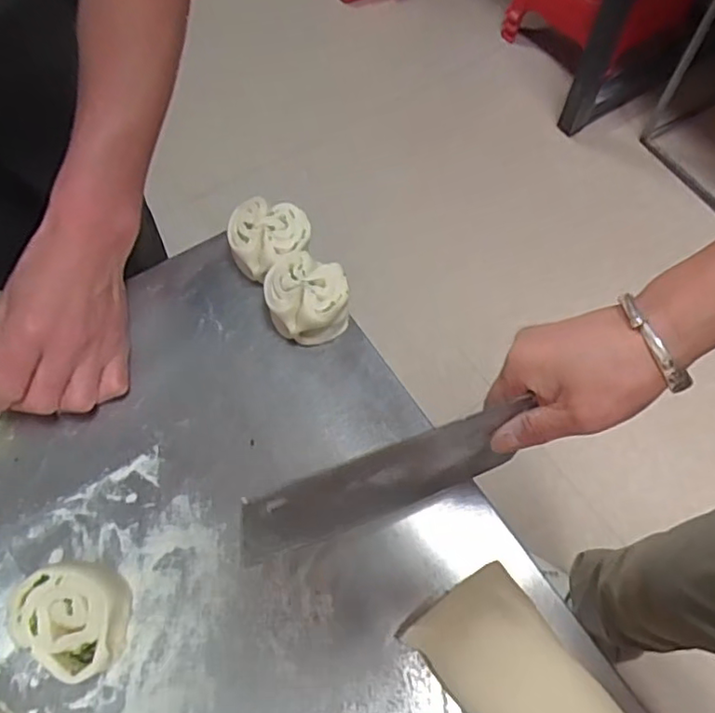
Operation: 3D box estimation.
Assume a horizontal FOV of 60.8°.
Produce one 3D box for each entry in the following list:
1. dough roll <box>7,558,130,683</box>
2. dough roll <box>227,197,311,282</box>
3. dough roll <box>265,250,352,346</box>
[{"bbox_3d":[-0.171,0.159,0.371,0.059,0.043,0.061,0,64,0],"label":"dough roll"},{"bbox_3d":[-0.070,-0.093,0.494,0.064,0.050,0.059,0,64,0],"label":"dough roll"},{"bbox_3d":[-0.039,-0.045,0.471,0.060,0.047,0.060,0,64,0],"label":"dough roll"}]

